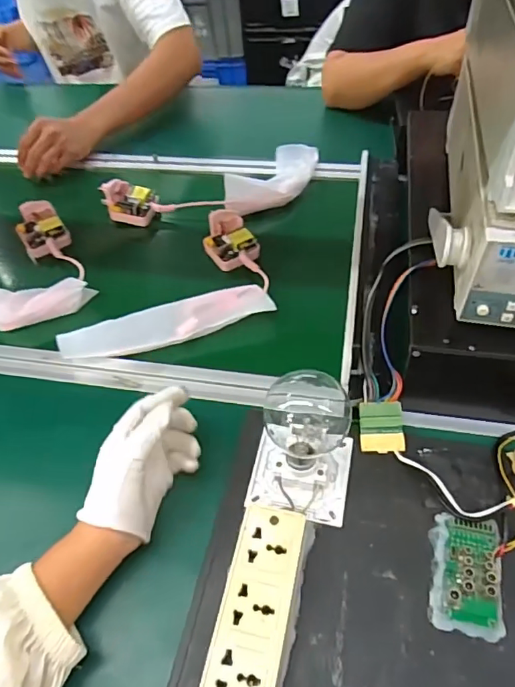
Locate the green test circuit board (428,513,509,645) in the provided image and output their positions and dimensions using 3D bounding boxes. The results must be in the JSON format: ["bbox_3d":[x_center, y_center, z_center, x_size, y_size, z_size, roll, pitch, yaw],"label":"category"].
[{"bbox_3d":[0.167,0.180,0.395,0.053,0.018,0.087,8,51,12],"label":"green test circuit board"}]

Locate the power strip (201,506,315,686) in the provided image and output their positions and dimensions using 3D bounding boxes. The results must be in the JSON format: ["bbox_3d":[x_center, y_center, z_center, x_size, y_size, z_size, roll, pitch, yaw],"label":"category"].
[{"bbox_3d":[-0.001,0.211,0.377,0.057,0.030,0.167,8,52,13],"label":"power strip"}]

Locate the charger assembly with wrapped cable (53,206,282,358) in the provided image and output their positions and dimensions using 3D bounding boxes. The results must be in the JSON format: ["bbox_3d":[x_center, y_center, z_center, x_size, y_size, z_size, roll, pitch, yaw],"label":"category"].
[{"bbox_3d":[-0.115,-0.077,0.635,0.259,0.040,0.192,-15,50,-6],"label":"charger assembly with wrapped cable"}]

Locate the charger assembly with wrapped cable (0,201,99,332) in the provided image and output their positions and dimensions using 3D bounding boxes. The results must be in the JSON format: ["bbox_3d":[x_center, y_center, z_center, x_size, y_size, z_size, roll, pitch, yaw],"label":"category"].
[{"bbox_3d":[-0.338,-0.092,0.669,0.196,0.040,0.211,-3,50,4],"label":"charger assembly with wrapped cable"}]

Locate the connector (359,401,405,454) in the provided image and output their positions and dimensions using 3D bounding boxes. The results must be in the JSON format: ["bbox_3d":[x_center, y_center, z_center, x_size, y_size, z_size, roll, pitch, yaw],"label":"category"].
[{"bbox_3d":[0.119,0.080,0.478,0.041,0.009,0.047,-1,83,2],"label":"connector"}]

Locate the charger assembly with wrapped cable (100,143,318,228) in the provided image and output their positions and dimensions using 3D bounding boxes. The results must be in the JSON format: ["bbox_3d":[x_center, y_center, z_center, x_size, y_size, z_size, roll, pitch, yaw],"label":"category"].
[{"bbox_3d":[-0.051,-0.243,0.767,0.348,0.045,0.152,-24,52,-14],"label":"charger assembly with wrapped cable"}]

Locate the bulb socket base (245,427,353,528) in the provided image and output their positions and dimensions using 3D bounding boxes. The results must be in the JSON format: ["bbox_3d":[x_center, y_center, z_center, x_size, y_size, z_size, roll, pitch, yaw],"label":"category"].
[{"bbox_3d":[0.039,0.115,0.455,0.088,0.032,0.077,7,51,12],"label":"bulb socket base"}]

